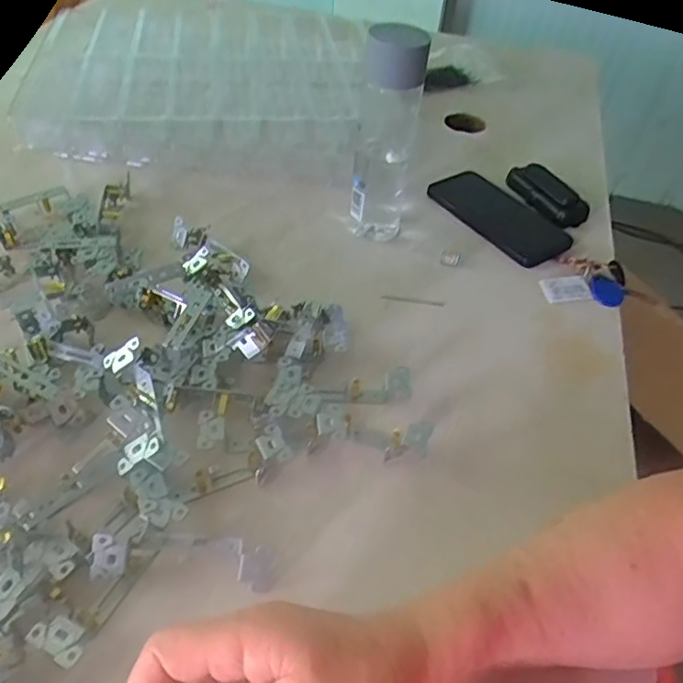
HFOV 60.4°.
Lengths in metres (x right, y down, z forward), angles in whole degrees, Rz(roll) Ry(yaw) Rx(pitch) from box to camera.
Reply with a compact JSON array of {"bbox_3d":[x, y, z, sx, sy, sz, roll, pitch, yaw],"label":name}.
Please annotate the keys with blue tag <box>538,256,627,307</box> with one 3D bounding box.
[{"bbox_3d":[0.247,-0.065,0.599,0.090,0.016,0.062,2,47,-4],"label":"keys with blue tag"}]

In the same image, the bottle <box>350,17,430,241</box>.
[{"bbox_3d":[0.042,-0.191,0.560,0.055,0.198,0.049,9,47,3],"label":"bottle"}]

